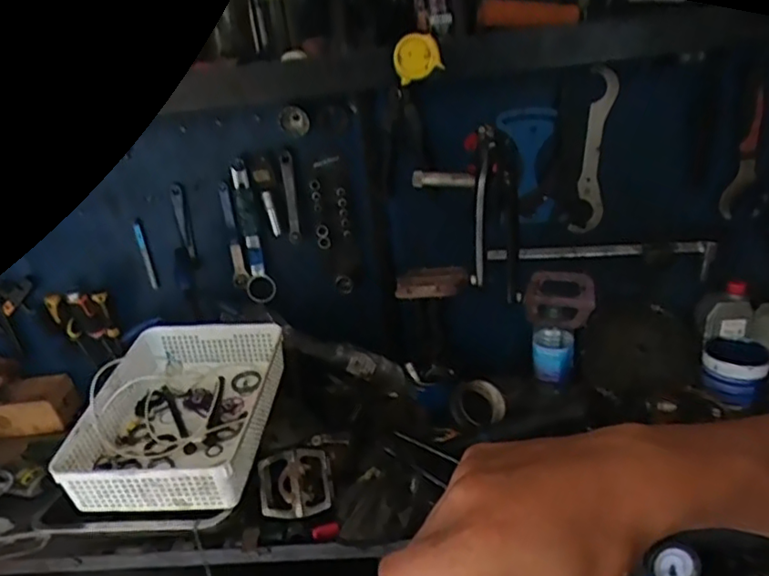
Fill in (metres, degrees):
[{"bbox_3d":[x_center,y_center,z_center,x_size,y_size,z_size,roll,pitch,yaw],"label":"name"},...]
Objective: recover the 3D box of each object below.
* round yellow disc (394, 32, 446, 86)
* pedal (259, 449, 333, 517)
[{"bbox_3d":[0.043,-0.299,0.789,0.062,0.056,0.027,-3,21,7],"label":"round yellow disc"},{"bbox_3d":[-0.127,0.281,0.876,0.104,0.091,0.026,-10,-11,0],"label":"pedal"}]

